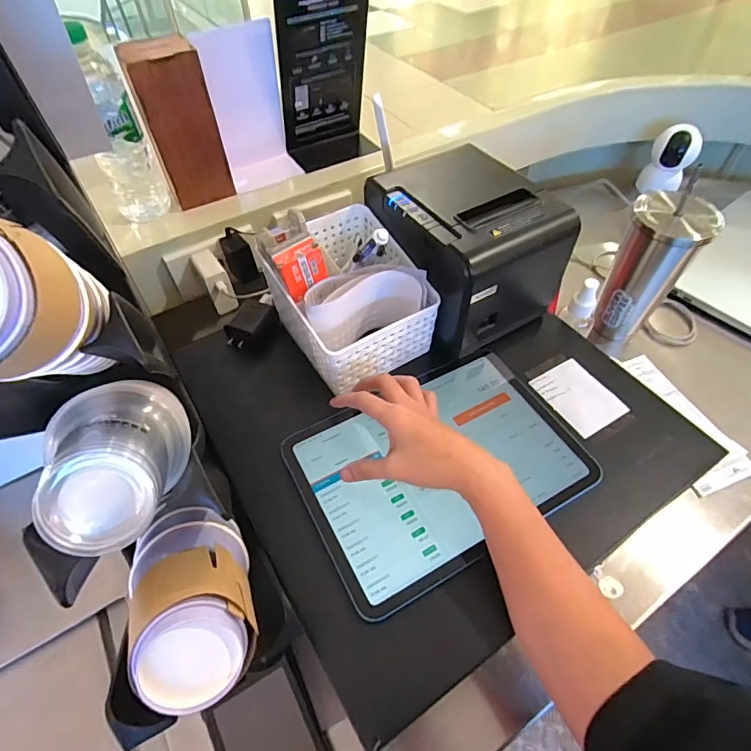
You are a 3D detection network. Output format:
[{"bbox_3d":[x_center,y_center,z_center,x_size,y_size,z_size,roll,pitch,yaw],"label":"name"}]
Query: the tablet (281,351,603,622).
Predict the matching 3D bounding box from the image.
[{"bbox_3d":[0.060,0.079,0.422,0.249,0.012,0.175,-23,55,-16],"label":"tablet"}]

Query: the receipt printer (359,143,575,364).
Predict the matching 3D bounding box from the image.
[{"bbox_3d":[0.093,-0.134,0.500,0.145,0.138,0.168,-29,57,-19],"label":"receipt printer"}]

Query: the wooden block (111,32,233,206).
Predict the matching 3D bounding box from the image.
[{"bbox_3d":[-0.234,-0.297,0.552,0.079,0.166,0.063,-21,55,-14],"label":"wooden block"}]

